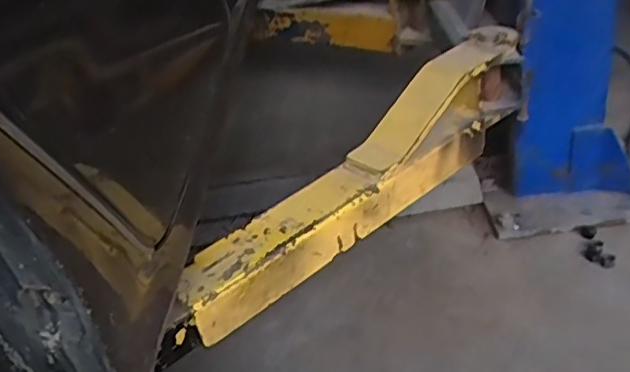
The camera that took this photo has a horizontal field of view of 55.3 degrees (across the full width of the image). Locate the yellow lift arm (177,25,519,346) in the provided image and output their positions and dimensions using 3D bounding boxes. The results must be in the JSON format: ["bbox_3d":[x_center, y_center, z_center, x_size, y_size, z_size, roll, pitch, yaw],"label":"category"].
[{"bbox_3d":[0.085,-0.035,0.973,0.738,0.174,0.114,-34,39,-33],"label":"yellow lift arm"}]

